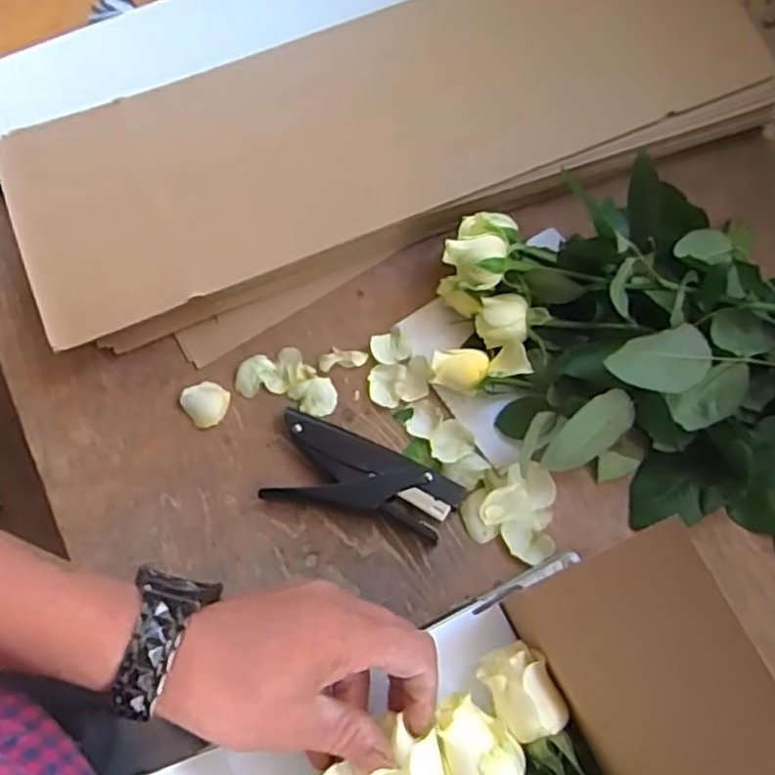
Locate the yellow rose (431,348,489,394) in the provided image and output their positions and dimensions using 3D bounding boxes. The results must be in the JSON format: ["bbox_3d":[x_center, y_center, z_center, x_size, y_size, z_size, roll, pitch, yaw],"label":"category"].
[{"bbox_3d":[0.058,-0.015,0.566,0.043,0.031,0.036,17,73,7],"label":"yellow rose"}]

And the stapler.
[{"bbox_3d":[-0.021,0.075,0.542,0.148,0.025,0.069,21,74,8],"label":"stapler"}]

